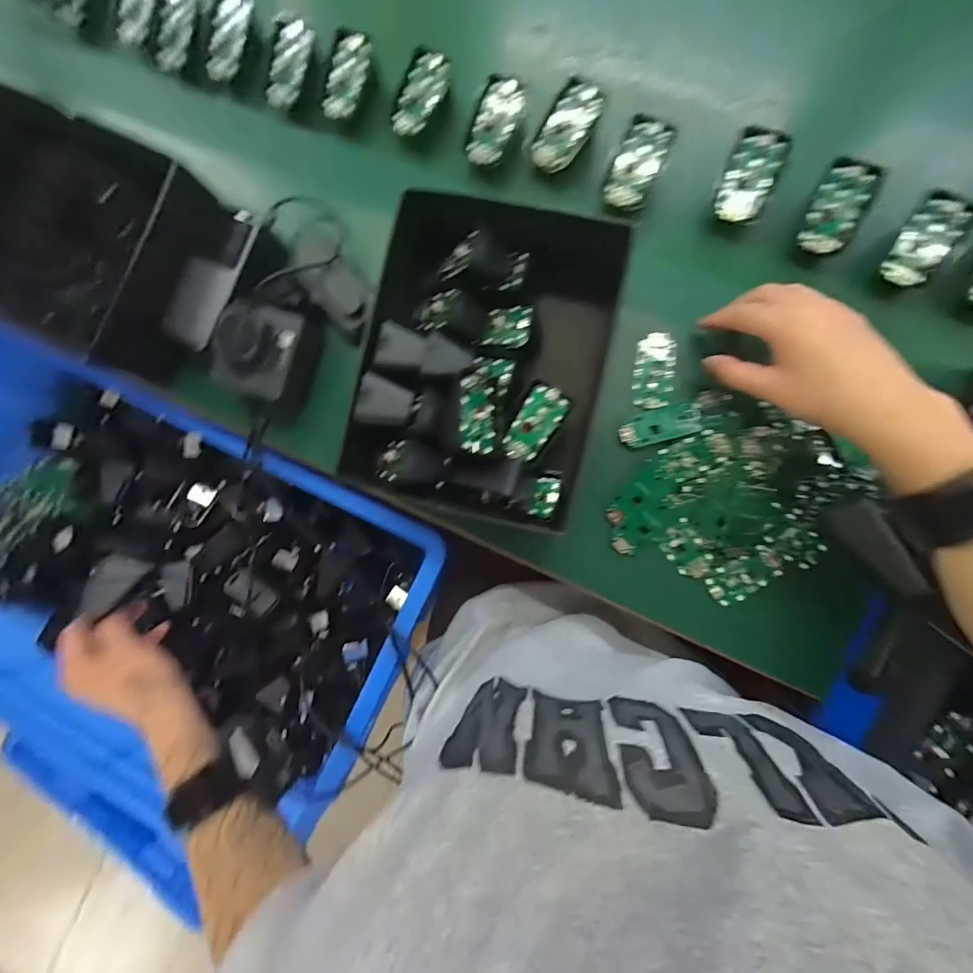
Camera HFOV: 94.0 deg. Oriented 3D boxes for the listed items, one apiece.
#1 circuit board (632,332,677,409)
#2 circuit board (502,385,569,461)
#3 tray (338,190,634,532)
[{"bbox_3d":[0.147,-0.101,0.397,0.034,0.011,0.064,8,87,8],"label":"circuit board"},{"bbox_3d":[0.039,-0.052,0.378,0.033,0.008,0.065,36,91,9],"label":"circuit board"},{"bbox_3d":[0.007,-0.105,0.376,0.193,0.073,0.256,14,87,8],"label":"tray"}]

